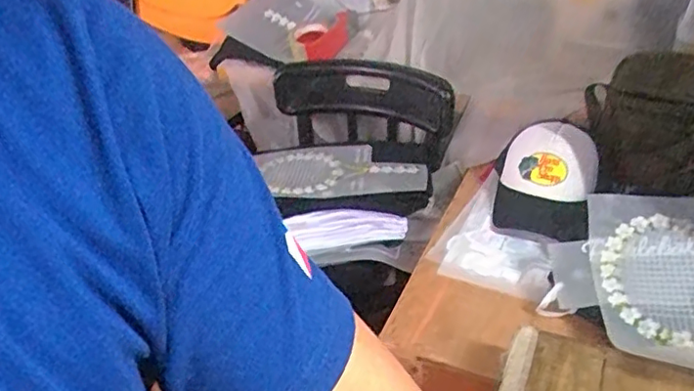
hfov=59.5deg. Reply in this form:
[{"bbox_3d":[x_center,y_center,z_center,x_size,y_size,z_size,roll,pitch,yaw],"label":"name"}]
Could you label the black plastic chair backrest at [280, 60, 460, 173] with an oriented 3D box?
[{"bbox_3d":[0.020,-0.180,1.296,0.405,0.175,0.117,27,47,36],"label":"black plastic chair backrest"}]

